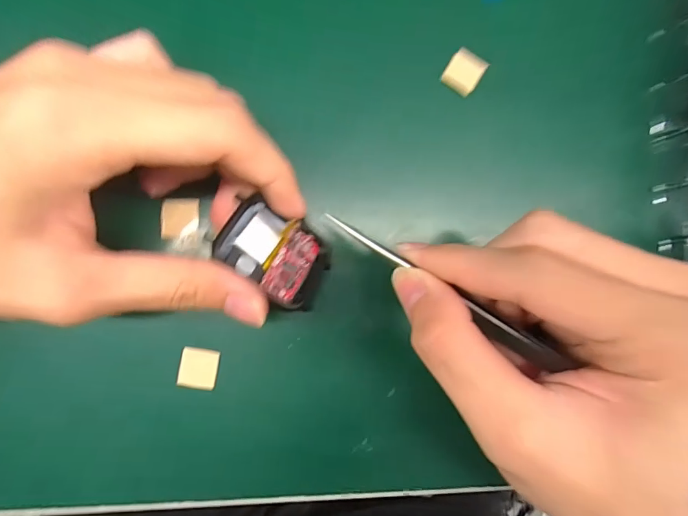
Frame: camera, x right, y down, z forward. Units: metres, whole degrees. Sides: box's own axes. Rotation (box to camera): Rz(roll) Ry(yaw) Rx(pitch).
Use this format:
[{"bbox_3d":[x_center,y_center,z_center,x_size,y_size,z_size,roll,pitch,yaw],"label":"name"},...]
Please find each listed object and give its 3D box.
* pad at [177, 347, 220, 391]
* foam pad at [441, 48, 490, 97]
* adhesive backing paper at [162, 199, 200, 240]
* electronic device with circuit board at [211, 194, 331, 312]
[{"bbox_3d":[-0.063,0.048,0.179,0.016,0.004,0.017,11,86,-5],"label":"pad"},{"bbox_3d":[0.056,-0.086,0.194,0.016,0.004,0.019,32,85,-3],"label":"foam pad"},{"bbox_3d":[-0.071,-0.017,0.182,0.015,0.004,0.018,2,87,-5],"label":"adhesive backing paper"},{"bbox_3d":[-0.027,0.000,0.174,0.048,0.010,0.033,41,59,-19],"label":"electronic device with circuit board"}]

